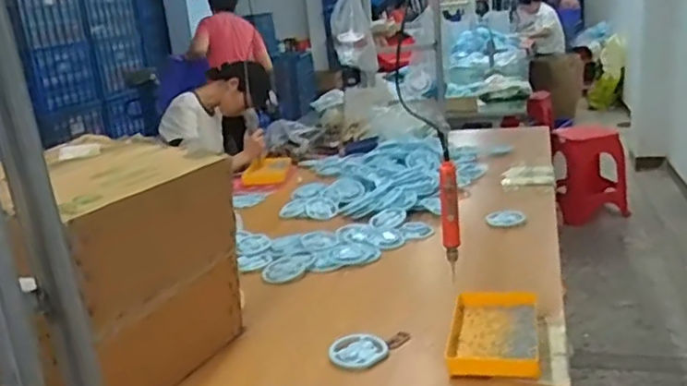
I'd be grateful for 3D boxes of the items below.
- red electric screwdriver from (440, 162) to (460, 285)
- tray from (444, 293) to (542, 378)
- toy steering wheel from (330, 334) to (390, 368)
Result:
[{"bbox_3d":[0.189,0.050,1.162,0.031,0.209,0.036,-3,17,9],"label":"red electric screwdriver"},{"bbox_3d":[0.247,0.230,1.083,0.141,0.030,0.217,-1,18,16],"label":"tray"},{"bbox_3d":[0.025,0.270,1.122,0.086,0.017,0.092,-5,17,2],"label":"toy steering wheel"}]

